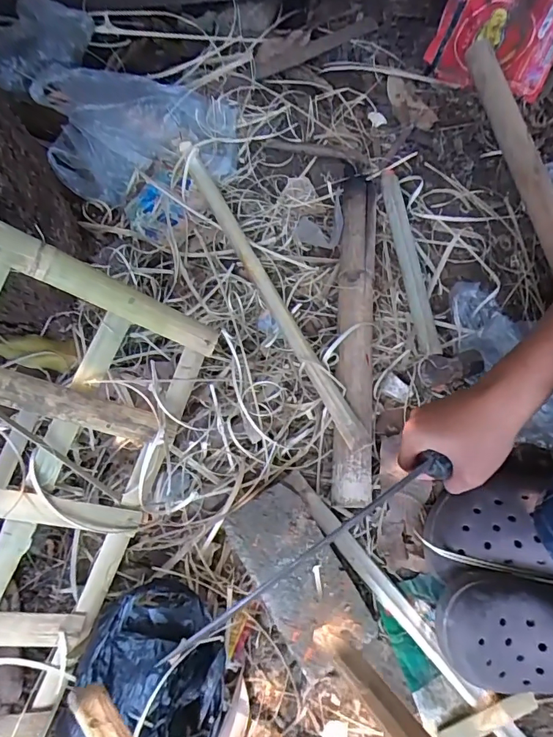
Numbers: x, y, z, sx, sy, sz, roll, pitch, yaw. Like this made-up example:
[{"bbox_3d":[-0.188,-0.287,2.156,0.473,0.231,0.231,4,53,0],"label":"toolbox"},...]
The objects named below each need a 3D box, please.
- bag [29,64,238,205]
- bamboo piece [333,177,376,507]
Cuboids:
[{"bbox_3d":[-0.179,-0.335,0.616,0.253,0.068,0.182,-14,73,-5],"label":"bag"},{"bbox_3d":[0.096,-0.060,0.554,0.045,0.051,0.435,4,72,1],"label":"bamboo piece"}]

